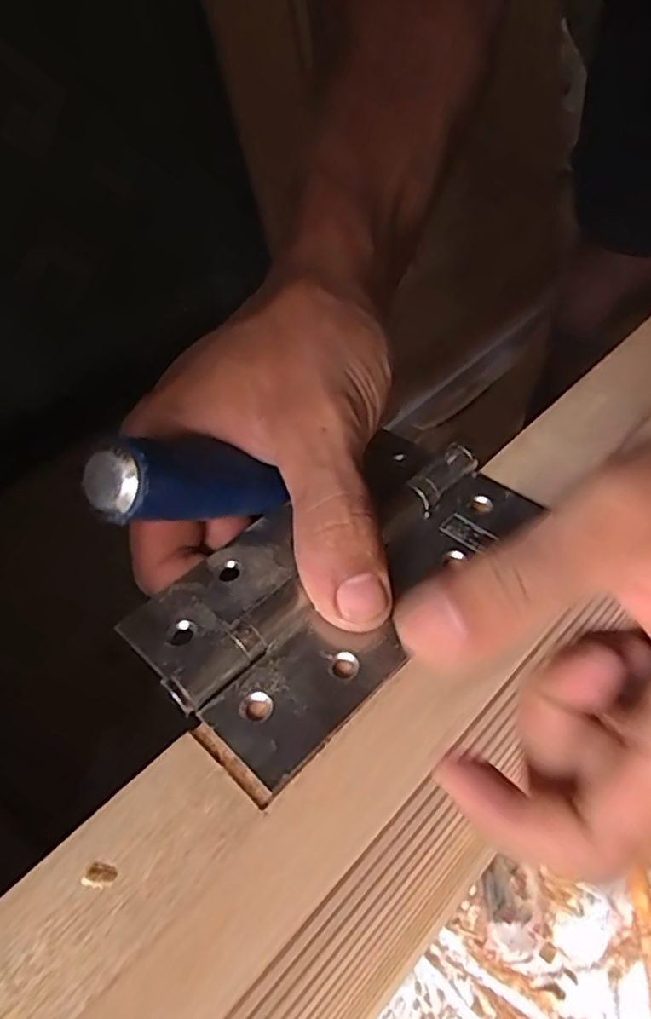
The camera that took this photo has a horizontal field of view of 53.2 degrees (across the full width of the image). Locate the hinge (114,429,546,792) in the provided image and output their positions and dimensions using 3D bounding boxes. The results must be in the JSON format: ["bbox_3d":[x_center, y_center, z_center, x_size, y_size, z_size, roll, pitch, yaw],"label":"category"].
[{"bbox_3d":[0.003,0.017,0.205,0.071,0.010,0.121,33,57,31],"label":"hinge"}]

